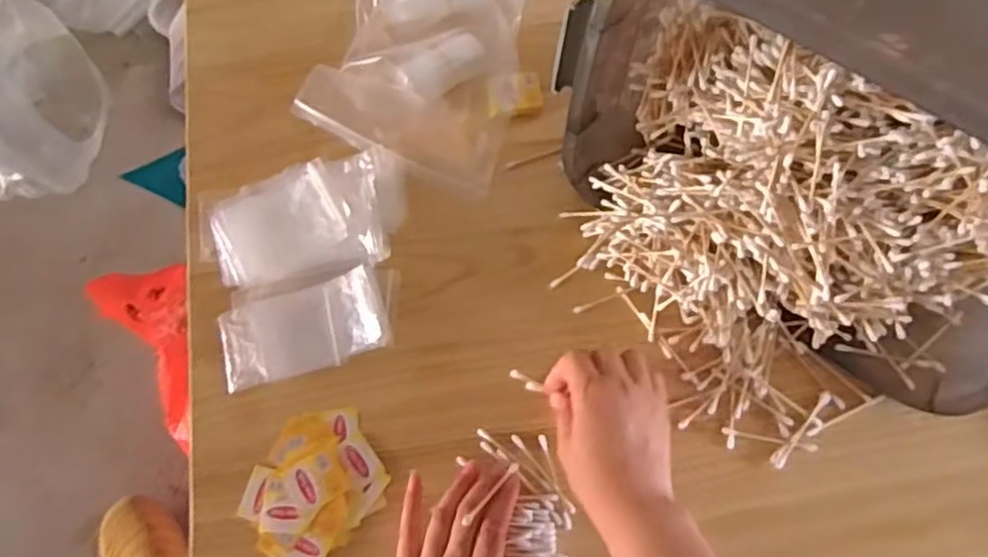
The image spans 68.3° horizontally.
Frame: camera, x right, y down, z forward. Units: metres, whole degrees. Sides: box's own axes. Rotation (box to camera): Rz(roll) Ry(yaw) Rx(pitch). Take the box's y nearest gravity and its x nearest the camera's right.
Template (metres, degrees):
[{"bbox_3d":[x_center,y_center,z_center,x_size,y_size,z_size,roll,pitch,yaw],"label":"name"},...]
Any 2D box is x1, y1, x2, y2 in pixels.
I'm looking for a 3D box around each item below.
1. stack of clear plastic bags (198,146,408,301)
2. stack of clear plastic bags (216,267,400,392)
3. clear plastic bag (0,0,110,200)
[{"bbox_3d":[-0.162,-0.051,0.614,0.176,0.029,0.099,-13,68,-5],"label":"stack of clear plastic bags"},{"bbox_3d":[-0.149,0.035,0.591,0.144,0.020,0.082,-10,68,-4],"label":"stack of clear plastic bags"},{"bbox_3d":[-0.779,-0.275,1.173,0.285,0.197,0.320,35,70,14],"label":"clear plastic bag"}]

